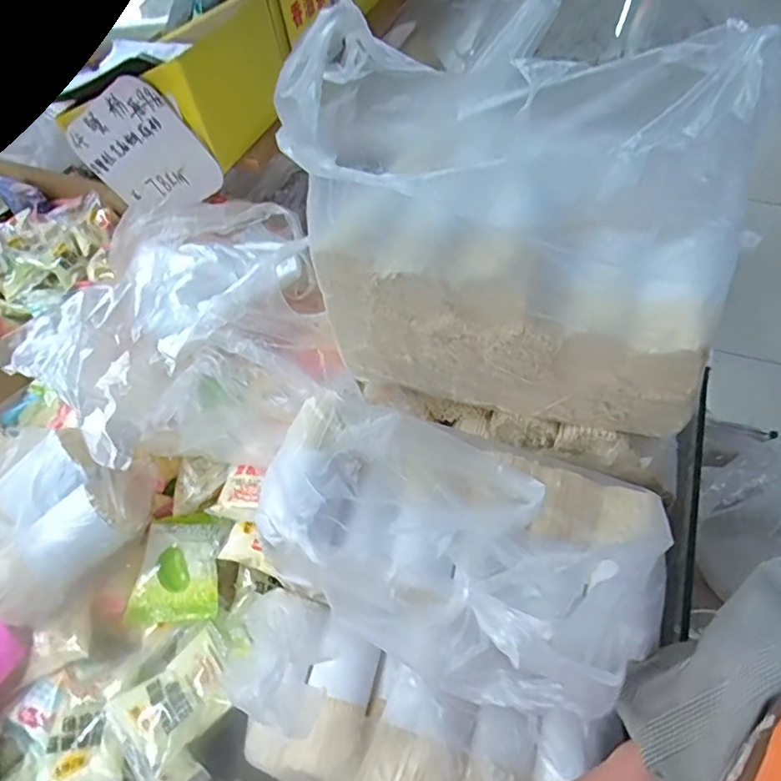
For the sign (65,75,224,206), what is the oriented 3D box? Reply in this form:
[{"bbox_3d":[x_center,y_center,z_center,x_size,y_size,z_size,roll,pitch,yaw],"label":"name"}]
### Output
[{"bbox_3d":[-0.321,-0.305,0.729,0.190,0.154,0.006,-10,42,36],"label":"sign"}]

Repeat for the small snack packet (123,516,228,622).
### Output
[{"bbox_3d":[-0.198,0.164,0.527,0.074,0.020,0.097,-4,54,1],"label":"small snack packet"}]

